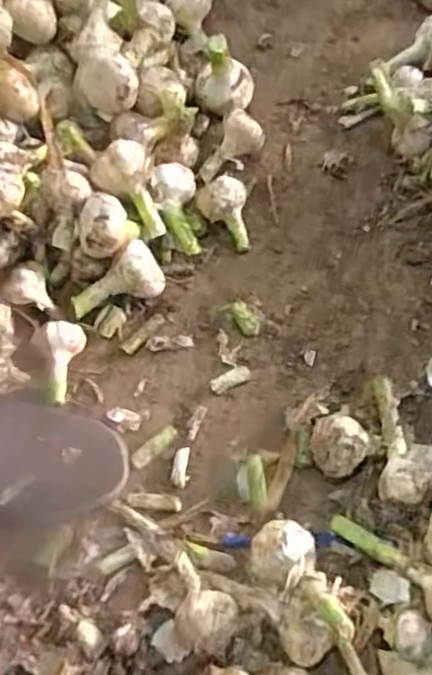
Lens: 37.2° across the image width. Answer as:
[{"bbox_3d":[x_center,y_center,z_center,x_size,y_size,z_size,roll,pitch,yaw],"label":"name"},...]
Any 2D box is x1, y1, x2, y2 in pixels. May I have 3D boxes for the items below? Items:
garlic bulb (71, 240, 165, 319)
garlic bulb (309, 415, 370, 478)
[{"bbox_3d":[-0.104,-0.054,0.648,0.097,0.038,0.051,-28,71,6],"label":"garlic bulb"},{"bbox_3d":[0.112,0.101,0.597,0.050,0.051,0.052,1,71,-2],"label":"garlic bulb"}]

